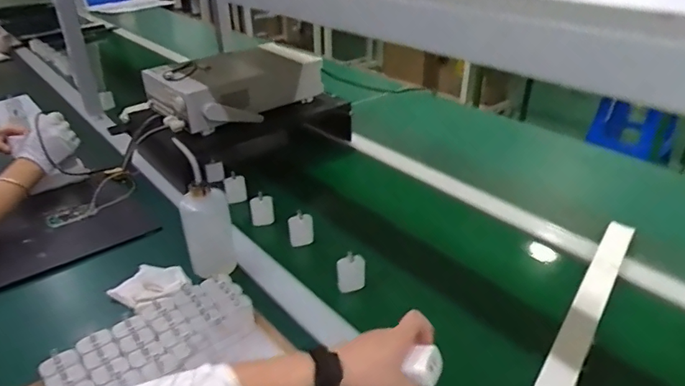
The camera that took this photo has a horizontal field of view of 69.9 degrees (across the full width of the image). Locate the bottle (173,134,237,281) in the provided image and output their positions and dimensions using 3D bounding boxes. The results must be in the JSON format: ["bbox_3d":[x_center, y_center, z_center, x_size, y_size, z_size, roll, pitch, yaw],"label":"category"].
[{"bbox_3d":[-0.229,0.030,0.814,0.077,0.232,0.086,-12,32,-17],"label":"bottle"}]

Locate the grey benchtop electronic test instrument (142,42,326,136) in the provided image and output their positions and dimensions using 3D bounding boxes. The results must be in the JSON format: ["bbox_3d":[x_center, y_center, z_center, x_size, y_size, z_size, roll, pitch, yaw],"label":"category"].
[{"bbox_3d":[-0.246,-0.259,1.163,0.382,0.111,0.226,-21,36,-28],"label":"grey benchtop electronic test instrument"}]

